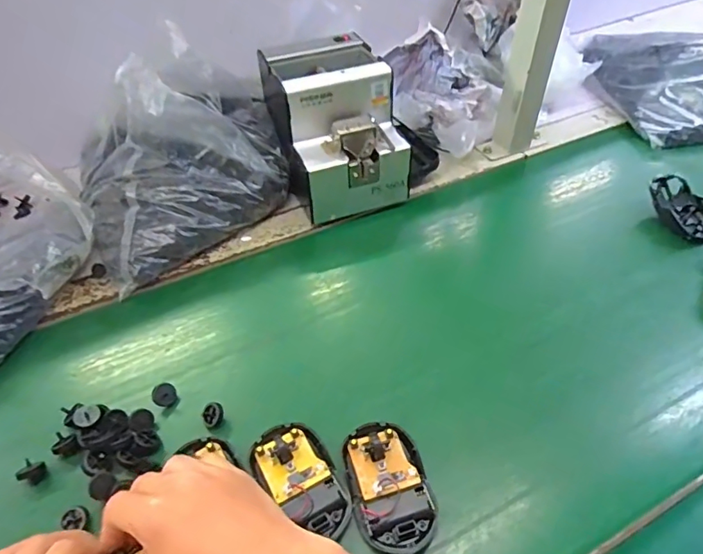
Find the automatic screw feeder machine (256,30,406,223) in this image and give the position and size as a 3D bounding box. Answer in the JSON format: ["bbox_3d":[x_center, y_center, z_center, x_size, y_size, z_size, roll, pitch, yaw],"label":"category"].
[{"bbox_3d":[-0.024,-0.184,0.595,0.128,0.135,0.184,-17,49,-14],"label":"automatic screw feeder machine"}]

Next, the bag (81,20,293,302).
[{"bbox_3d":[-0.180,-0.127,0.540,0.229,0.163,0.181,-19,49,-16],"label":"bag"}]

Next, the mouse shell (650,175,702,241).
[{"bbox_3d":[0.386,-0.078,0.573,0.057,0.034,0.085,-13,48,-10],"label":"mouse shell"}]

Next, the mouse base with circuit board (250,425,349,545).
[{"bbox_3d":[-0.039,0.153,0.376,0.054,0.016,0.094,-22,50,-18],"label":"mouse base with circuit board"}]

